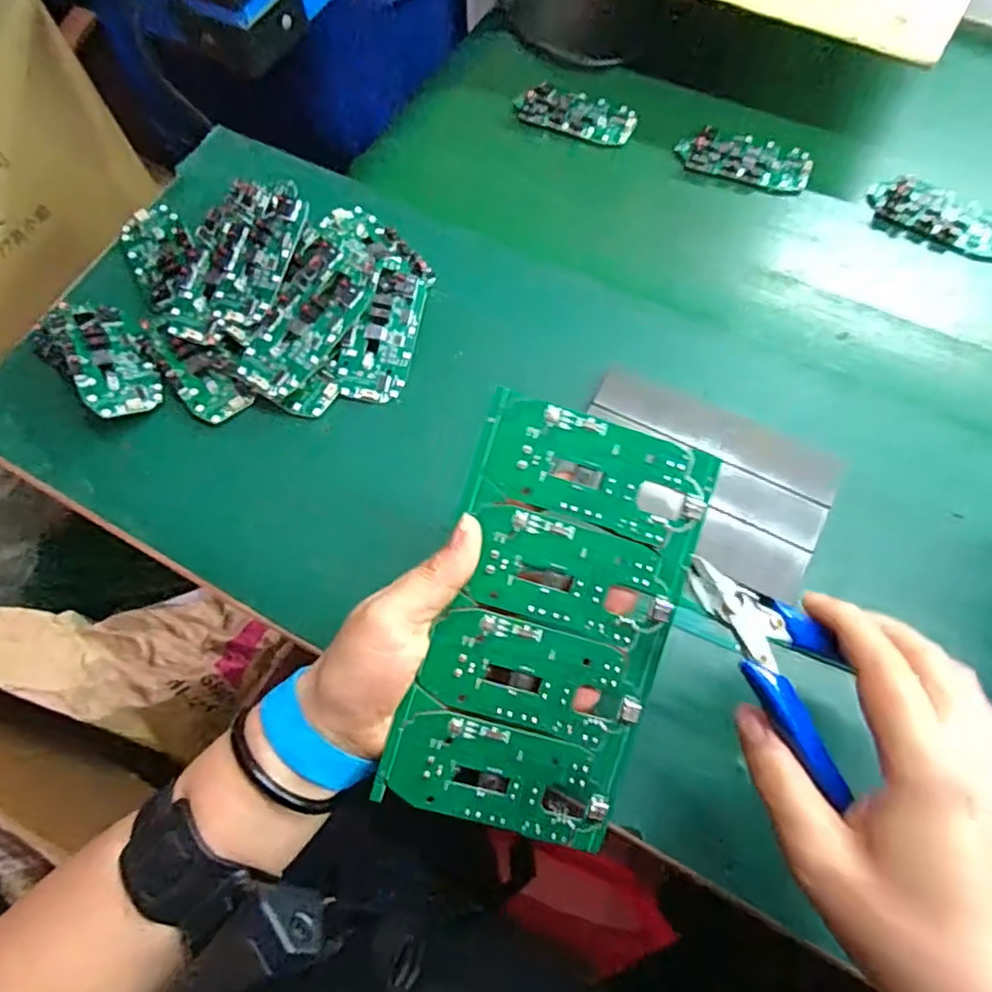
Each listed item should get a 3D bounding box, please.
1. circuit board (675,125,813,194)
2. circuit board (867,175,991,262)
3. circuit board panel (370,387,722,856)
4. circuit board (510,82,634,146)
[{"bbox_3d":[0.189,-0.258,0.491,0.098,0.014,0.044,13,69,7],"label":"circuit board"},{"bbox_3d":[0.324,-0.205,0.467,0.099,0.014,0.045,34,72,14],"label":"circuit board"},{"bbox_3d":[0.025,0.058,0.288,0.104,0.004,0.187,17,91,-7],"label":"circuit board panel"},{"bbox_3d":[0.065,-0.307,0.512,0.092,0.008,0.047,15,69,7],"label":"circuit board"}]

